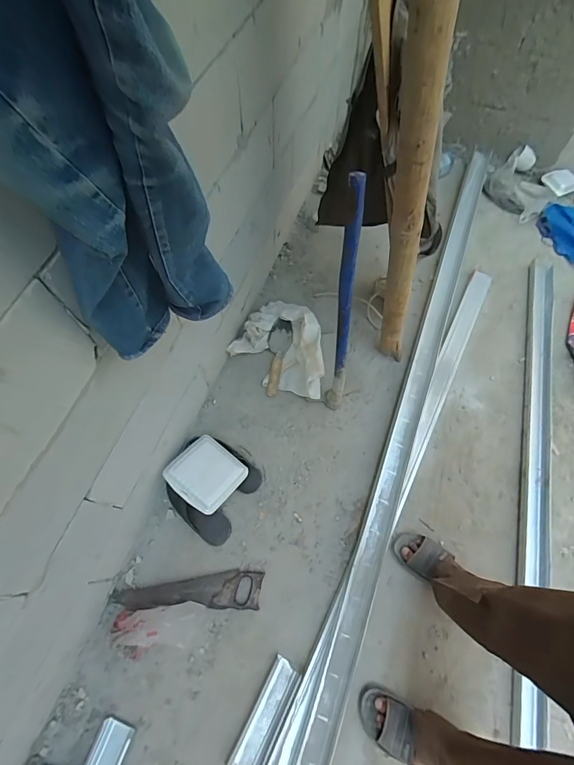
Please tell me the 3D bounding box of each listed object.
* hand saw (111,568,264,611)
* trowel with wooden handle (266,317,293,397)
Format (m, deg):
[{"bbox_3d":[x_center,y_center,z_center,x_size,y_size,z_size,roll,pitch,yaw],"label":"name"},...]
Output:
[{"bbox_3d":[-0.271,0.589,1.040,0.410,0.017,0.100,-4,66,-3],"label":"hand saw"},{"bbox_3d":[-0.030,-0.086,1.305,0.083,0.076,0.269,5,66,2],"label":"trowel with wooden handle"}]

